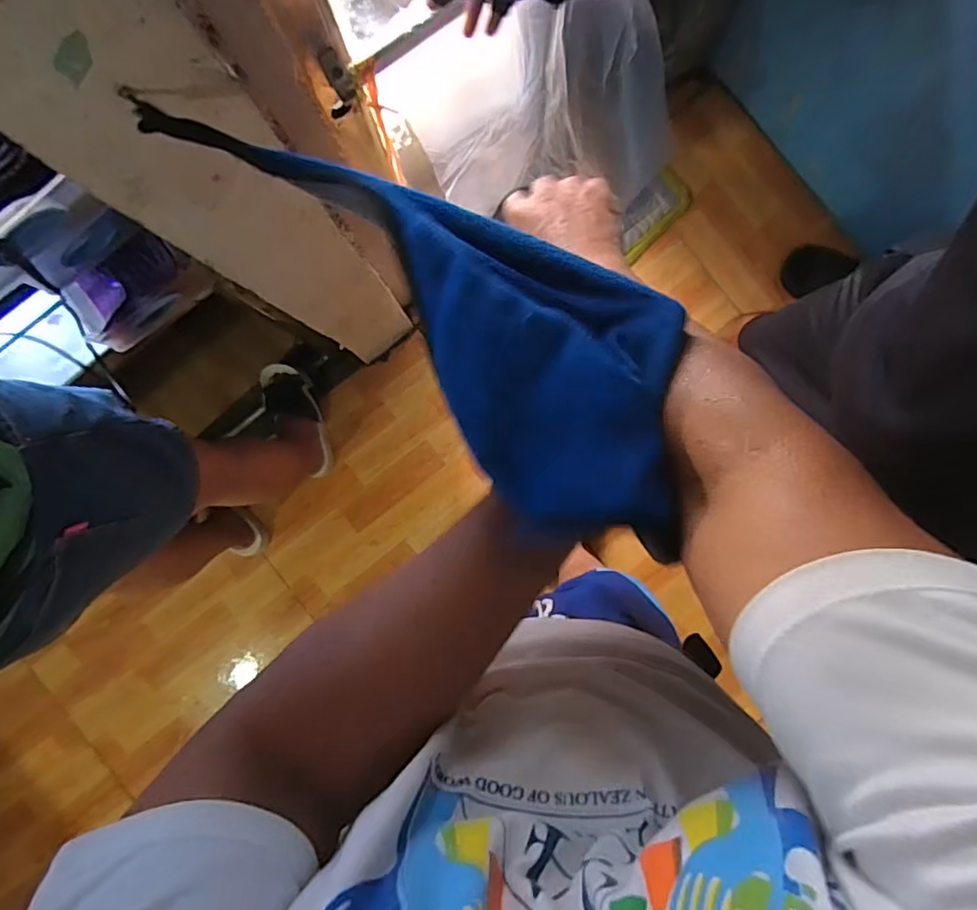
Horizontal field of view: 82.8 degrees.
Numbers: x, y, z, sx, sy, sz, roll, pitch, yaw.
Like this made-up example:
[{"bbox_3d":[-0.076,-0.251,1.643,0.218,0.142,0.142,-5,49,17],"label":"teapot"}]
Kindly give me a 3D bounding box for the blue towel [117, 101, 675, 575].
[{"bbox_3d":[-0.018,-0.103,0.300,0.129,0.050,0.353,-44,80,1],"label":"blue towel"}]

